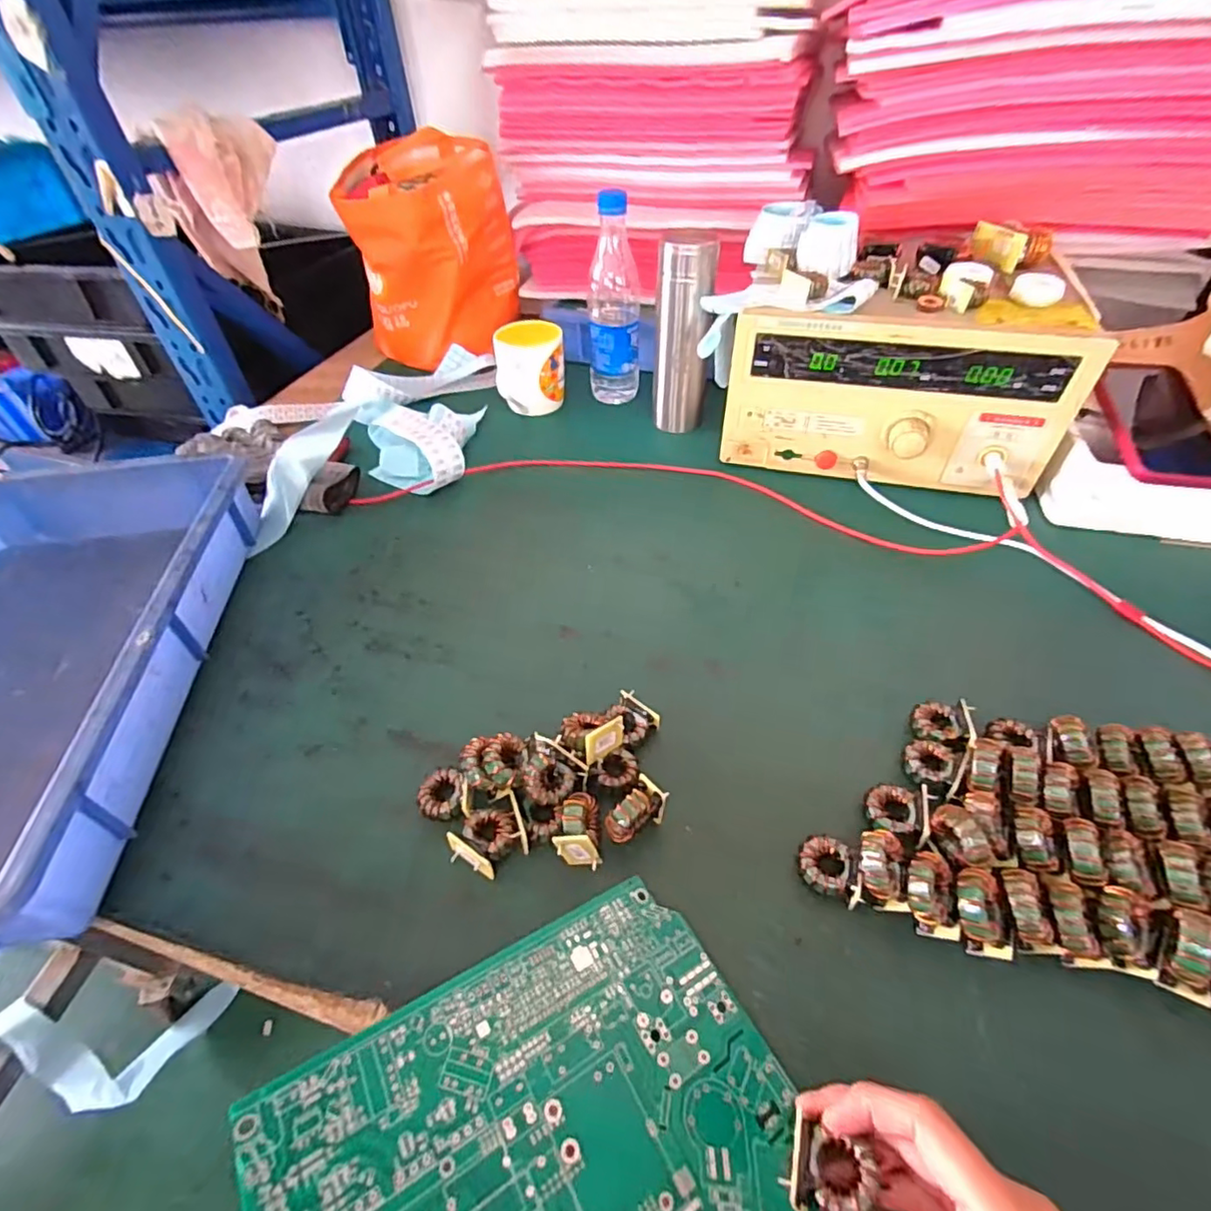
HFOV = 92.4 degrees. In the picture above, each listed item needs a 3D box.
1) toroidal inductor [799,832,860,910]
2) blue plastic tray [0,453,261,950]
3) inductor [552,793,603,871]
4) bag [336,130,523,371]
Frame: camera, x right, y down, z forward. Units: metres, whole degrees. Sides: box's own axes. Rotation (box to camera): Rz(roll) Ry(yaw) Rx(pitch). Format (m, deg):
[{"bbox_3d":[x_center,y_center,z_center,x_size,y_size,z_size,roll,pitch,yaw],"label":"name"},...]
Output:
[{"bbox_3d":[0.137,0.160,0.356,0.036,0.017,0.032,19,50,19],"label":"toroidal inductor"},{"bbox_3d":[-0.456,0.037,0.447,0.276,0.092,0.454,-8,47,-5],"label":"blue plastic tray"},{"bbox_3d":[-0.016,0.141,0.365,0.026,0.034,0.038,2,47,4],"label":"inductor"},{"bbox_3d":[-0.234,-0.487,0.814,0.210,0.224,0.209,-8,47,-6],"label":"bag"}]

